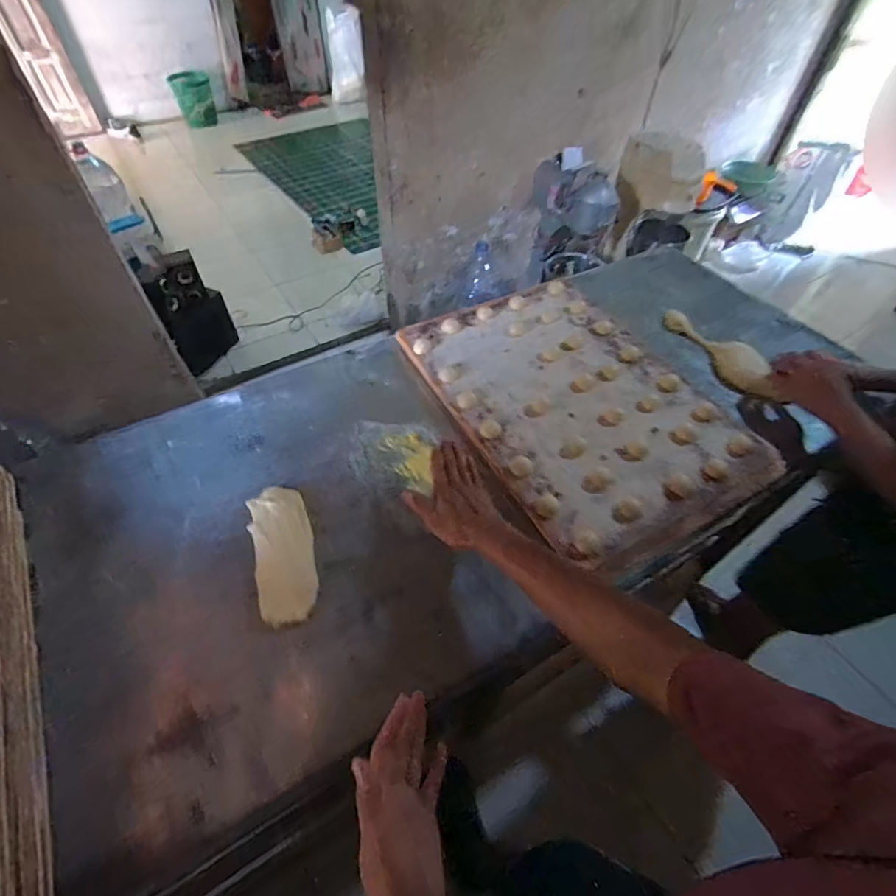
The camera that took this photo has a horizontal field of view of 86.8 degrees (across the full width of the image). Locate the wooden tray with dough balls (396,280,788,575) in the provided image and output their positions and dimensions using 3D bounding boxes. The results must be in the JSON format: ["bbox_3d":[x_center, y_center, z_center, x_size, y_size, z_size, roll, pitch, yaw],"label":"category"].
[{"bbox_3d":[0.223,-0.093,0.837,0.405,0.033,0.569,-24,56,-19],"label":"wooden tray with dough balls"}]

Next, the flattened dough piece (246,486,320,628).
[{"bbox_3d":[-0.228,0.140,0.658,0.081,0.024,0.200,-17,54,-14],"label":"flattened dough piece"}]

